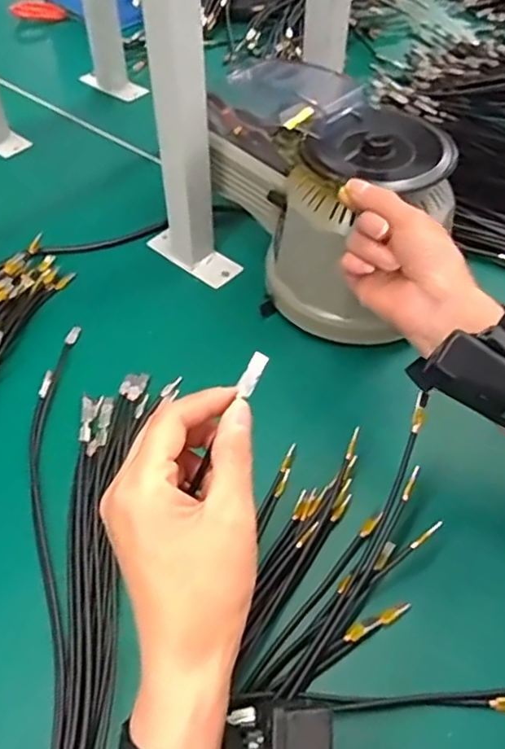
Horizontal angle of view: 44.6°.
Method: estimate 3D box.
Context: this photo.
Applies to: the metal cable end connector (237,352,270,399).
[{"bbox_3d":[0.000,-0.001,0.292,0.008,0.004,0.020,29,97,5],"label":"metal cable end connector"}]

